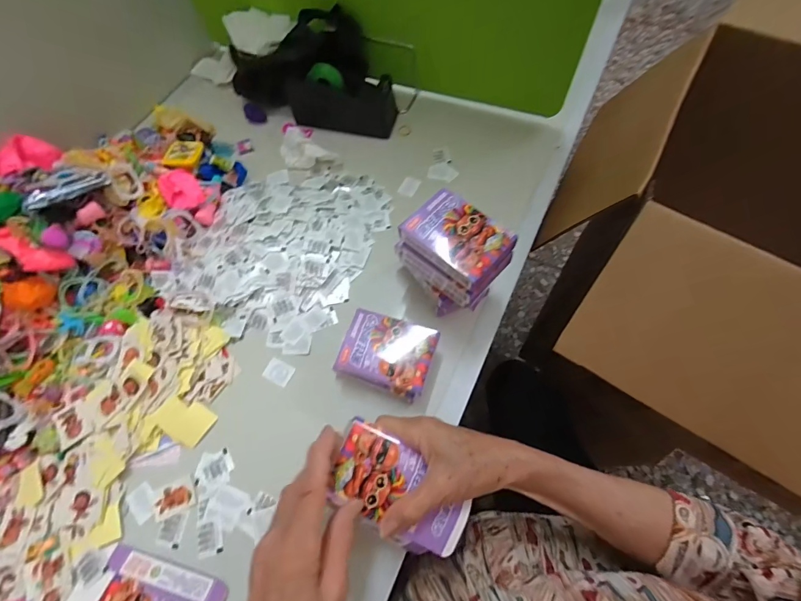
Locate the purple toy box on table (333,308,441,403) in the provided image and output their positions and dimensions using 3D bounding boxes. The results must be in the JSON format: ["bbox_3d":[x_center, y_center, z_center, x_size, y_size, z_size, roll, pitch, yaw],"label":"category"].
[{"bbox_3d":[-0.013,0.059,0.400,0.090,0.054,0.071,18,66,10],"label":"purple toy box on table"}]

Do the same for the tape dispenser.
[{"bbox_3d":[-0.085,-0.287,0.550,0.155,0.076,0.047,3,65,4],"label":"tape dispenser"}]

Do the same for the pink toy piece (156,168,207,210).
[{"bbox_3d":[-0.270,-0.135,0.469,0.045,0.028,0.041,-1,64,2],"label":"pink toy piece"}]

